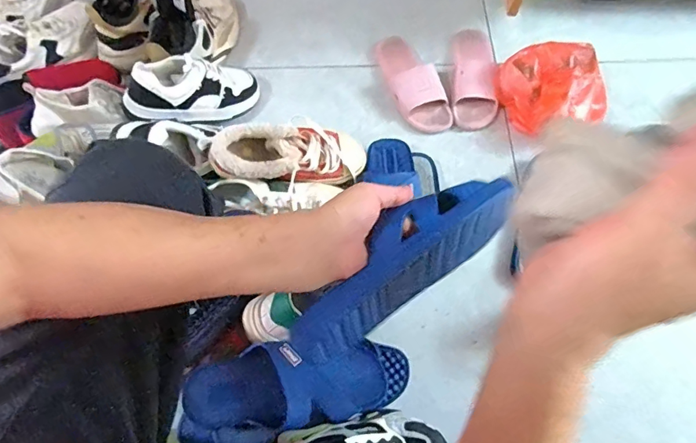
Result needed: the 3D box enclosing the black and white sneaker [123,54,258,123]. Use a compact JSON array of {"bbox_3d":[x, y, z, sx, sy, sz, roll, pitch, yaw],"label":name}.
[{"bbox_3d":[-0.258,-0.234,0.800,0.246,0.088,0.093,-16,65,-42],"label":"black and white sneaker"}]

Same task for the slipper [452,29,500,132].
[{"bbox_3d":[0.250,-0.292,0.893,0.089,0.060,0.219,2,68,0],"label":"slipper"}]

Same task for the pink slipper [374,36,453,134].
[{"bbox_3d":[0.120,-0.280,0.889,0.092,0.064,0.241,-25,71,-10],"label":"pink slipper"}]

